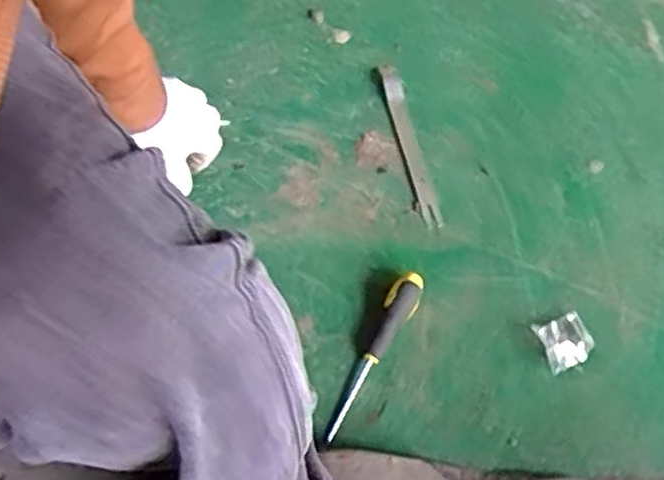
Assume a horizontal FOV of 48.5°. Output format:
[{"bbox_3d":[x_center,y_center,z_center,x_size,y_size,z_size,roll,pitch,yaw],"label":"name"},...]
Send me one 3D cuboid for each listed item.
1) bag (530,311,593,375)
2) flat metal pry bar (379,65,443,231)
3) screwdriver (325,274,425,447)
[{"bbox_3d":[0.268,0.117,0.846,0.058,0.017,0.056,-18,69,-13],"label":"bag"},{"bbox_3d":[0.099,-0.123,0.942,0.023,0.010,0.234,-10,67,-9],"label":"flat metal pry bar"},{"bbox_3d":[0.047,0.128,0.820,0.035,0.030,0.206,27,66,7],"label":"screwdriver"}]

